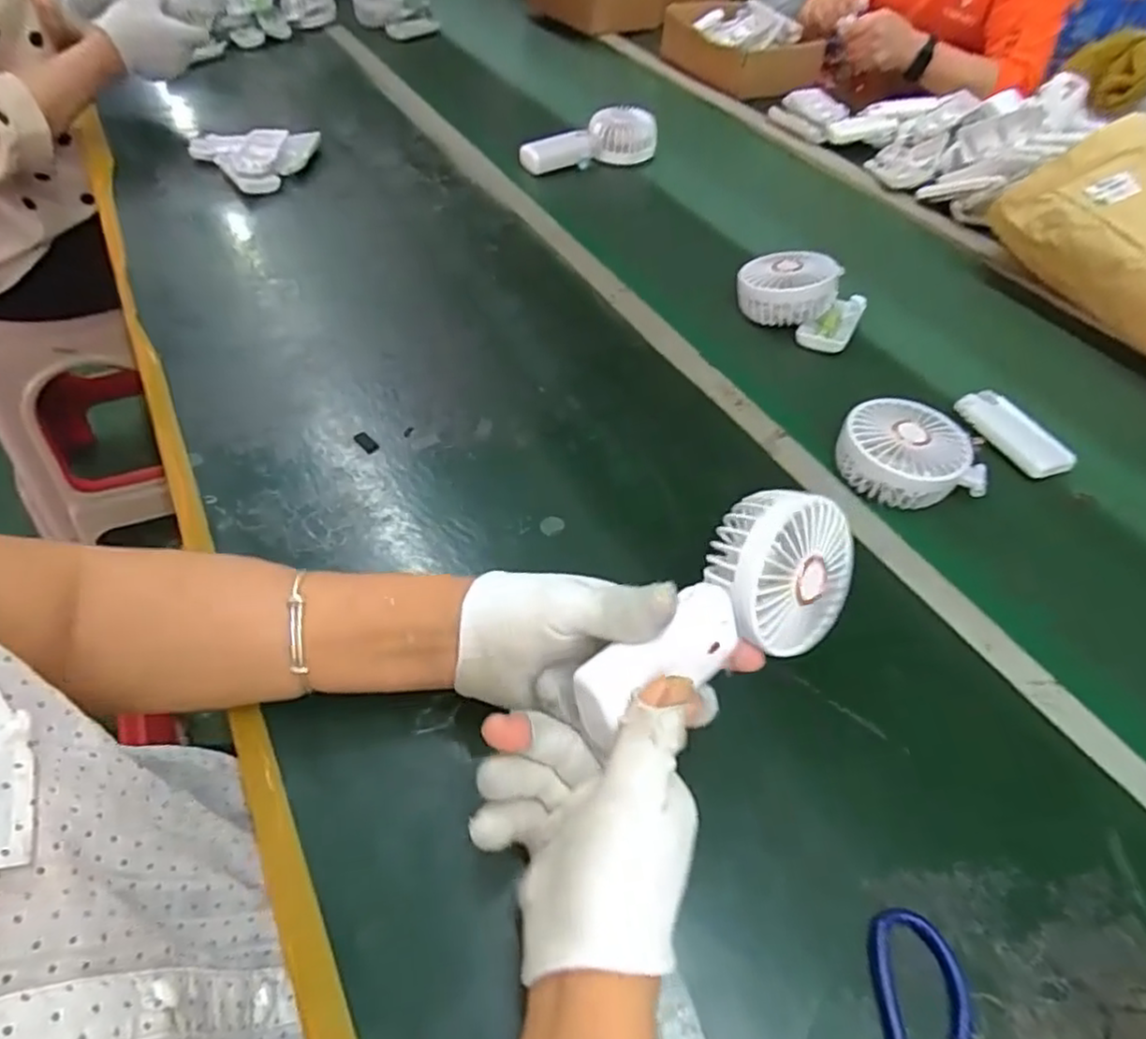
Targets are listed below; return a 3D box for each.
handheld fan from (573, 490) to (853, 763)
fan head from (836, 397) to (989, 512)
[{"bbox_3d":[0.073,0.049,0.357,0.178,0.087,0.042,-28,29,-24],"label":"handheld fan"},{"bbox_3d":[0.251,-0.053,0.516,0.103,0.039,0.085,-4,51,-4],"label":"fan head"}]

